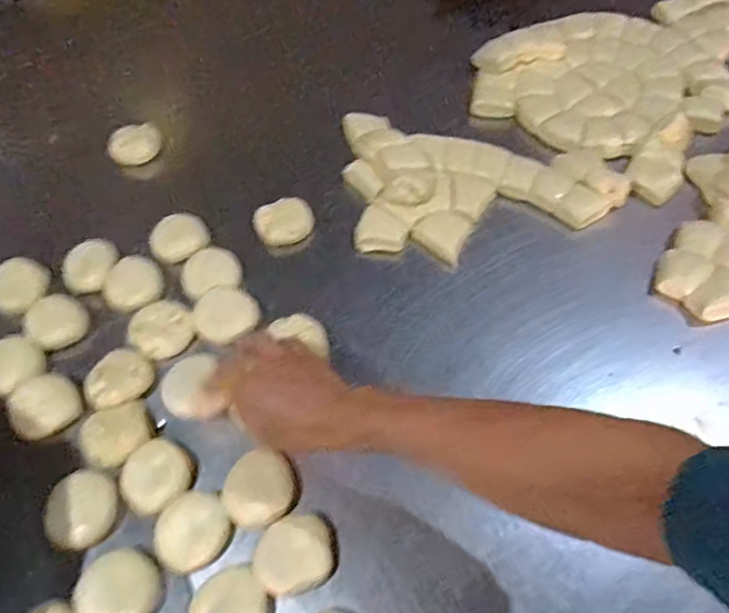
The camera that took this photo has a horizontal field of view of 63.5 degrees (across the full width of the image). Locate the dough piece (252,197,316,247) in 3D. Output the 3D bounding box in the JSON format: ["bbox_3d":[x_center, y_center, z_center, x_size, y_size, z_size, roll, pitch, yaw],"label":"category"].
[{"bbox_3d":[-0.089,-0.097,0.667,0.064,0.025,0.052,-33,65,-15],"label":"dough piece"}]

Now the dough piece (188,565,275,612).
[{"bbox_3d":[-0.106,0.241,0.463,0.063,0.025,0.056,-33,65,-15],"label":"dough piece"}]

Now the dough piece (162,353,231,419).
[{"bbox_3d":[-0.158,0.075,0.541,0.048,0.025,0.056,-13,90,7],"label":"dough piece"}]

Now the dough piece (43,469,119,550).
[{"bbox_3d":[-0.248,0.177,0.517,0.055,0.019,0.065,-1,61,2],"label":"dough piece"}]

